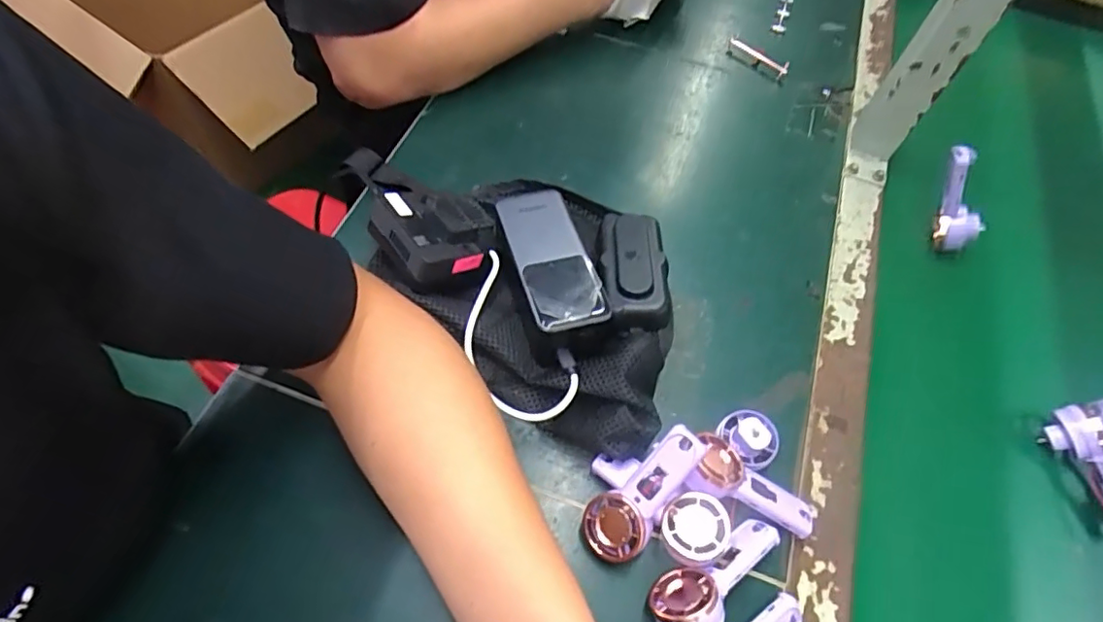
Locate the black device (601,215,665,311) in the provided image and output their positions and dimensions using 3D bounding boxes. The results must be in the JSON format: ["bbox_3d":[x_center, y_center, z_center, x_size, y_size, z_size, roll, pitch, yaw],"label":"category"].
[{"bbox_3d":[0.062,-0.041,0.440,0.046,0.022,0.097,7,59,0],"label":"black device"}]

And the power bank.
[{"bbox_3d":[-0.002,-0.041,0.416,0.051,0.023,0.123,-12,61,-12],"label":"power bank"}]

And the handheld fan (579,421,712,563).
[{"bbox_3d":[0.058,0.110,0.355,0.038,0.022,0.093,40,100,18],"label":"handheld fan"}]

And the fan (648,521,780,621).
[{"bbox_3d":[0.102,0.163,0.347,0.092,0.036,0.038,-25,64,-18],"label":"fan"}]

